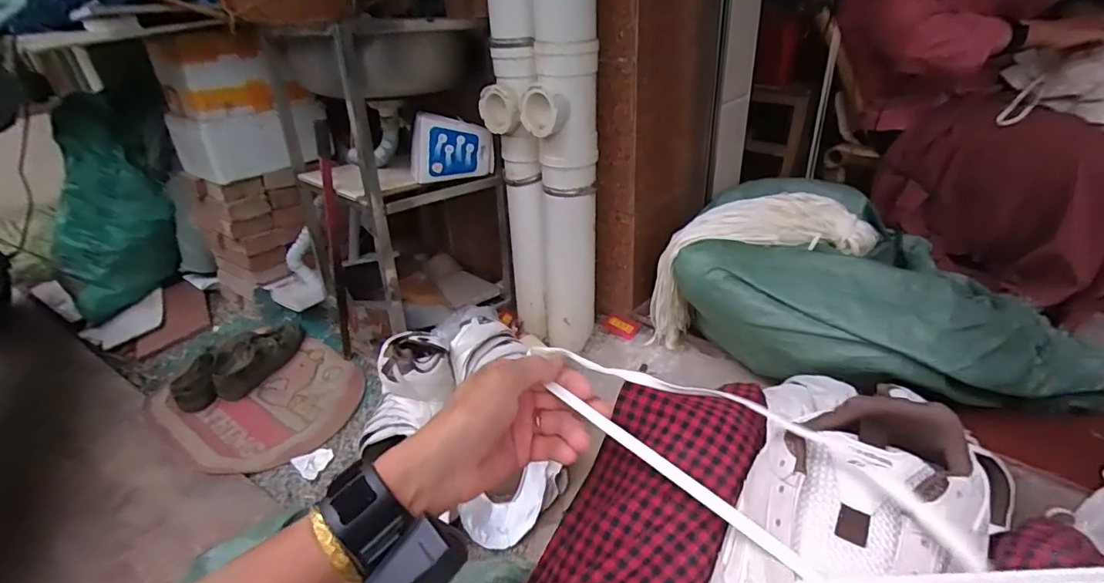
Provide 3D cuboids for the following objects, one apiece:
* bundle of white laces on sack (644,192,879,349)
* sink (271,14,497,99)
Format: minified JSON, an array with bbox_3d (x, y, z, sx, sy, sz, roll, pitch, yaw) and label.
[{"bbox_3d":[0.415,-0.028,1.060,0.409,0.309,0.122,-6,31,-3],"label":"bundle of white laces on sack"},{"bbox_3d":[-0.363,-0.500,1.121,0.385,0.137,0.367,-28,38,-35],"label":"sink"}]

